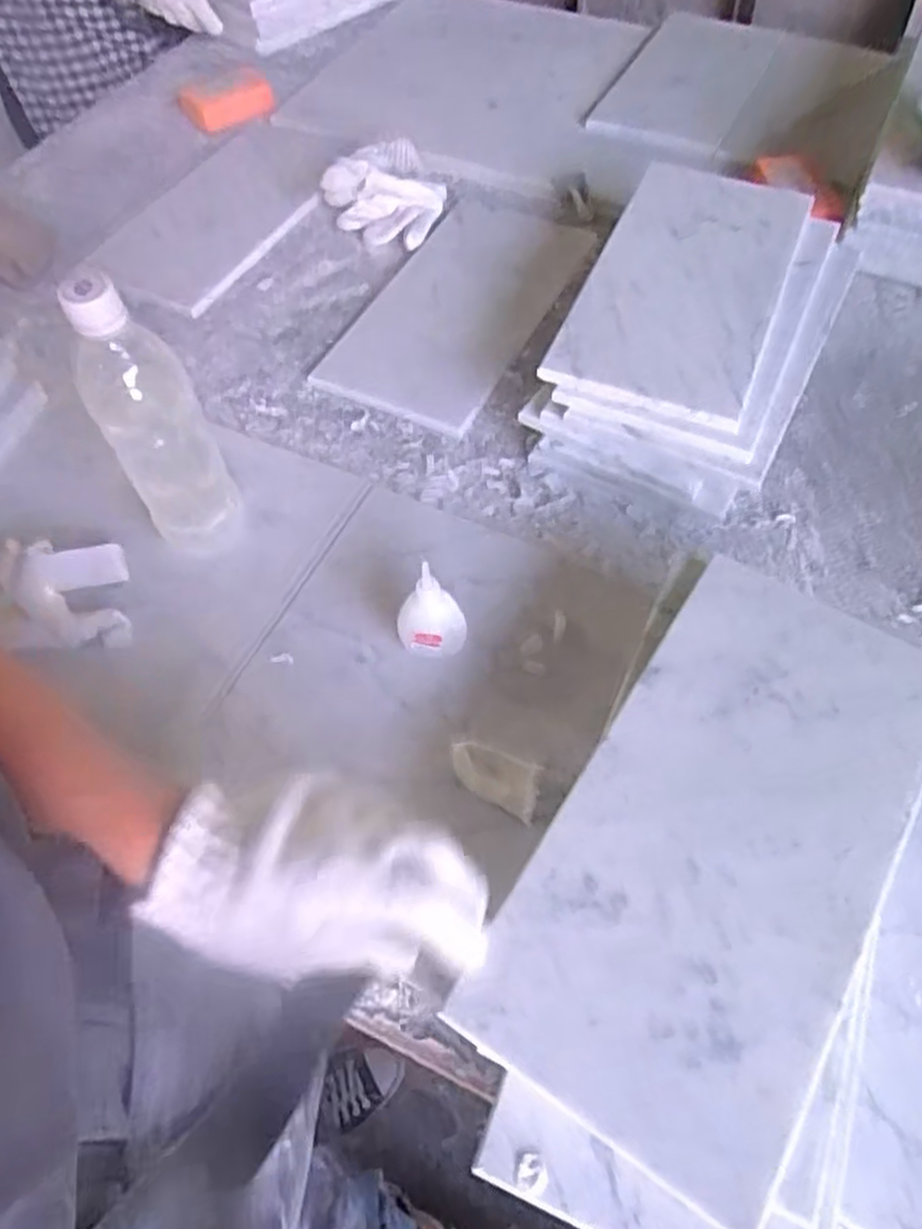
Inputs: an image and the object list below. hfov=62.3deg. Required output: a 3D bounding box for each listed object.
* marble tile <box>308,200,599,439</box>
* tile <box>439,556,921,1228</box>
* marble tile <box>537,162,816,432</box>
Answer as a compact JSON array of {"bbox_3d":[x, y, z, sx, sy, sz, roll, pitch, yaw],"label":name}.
[{"bbox_3d":[0.001,-0.297,0.723,0.152,0.013,0.307,22,62,16],"label":"marble tile"},{"bbox_3d":[0.136,0.108,0.387,0.151,0.012,0.299,29,62,18],"label":"tile"},{"bbox_3d":[0.188,-0.279,0.629,0.148,0.018,0.310,19,61,14],"label":"marble tile"}]

